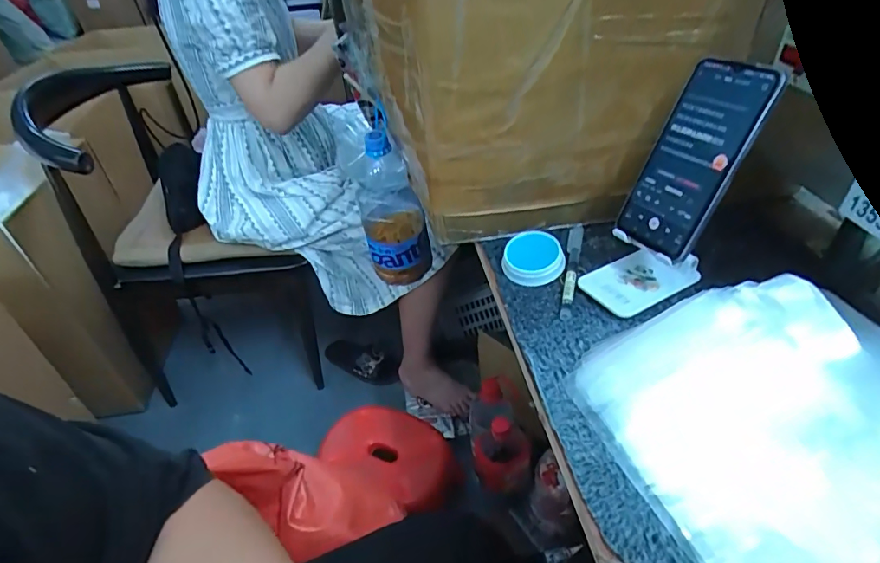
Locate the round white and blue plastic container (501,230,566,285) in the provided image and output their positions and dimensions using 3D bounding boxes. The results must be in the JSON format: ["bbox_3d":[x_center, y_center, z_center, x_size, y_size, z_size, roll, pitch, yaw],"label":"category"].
[{"bbox_3d":[0.096,-0.024,0.504,0.059,0.030,0.052,4,41,10],"label":"round white and blue plastic container"}]

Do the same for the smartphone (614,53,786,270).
[{"bbox_3d":[0.215,-0.102,0.418,0.011,0.159,0.071,1,32,-37],"label":"smartphone"}]

